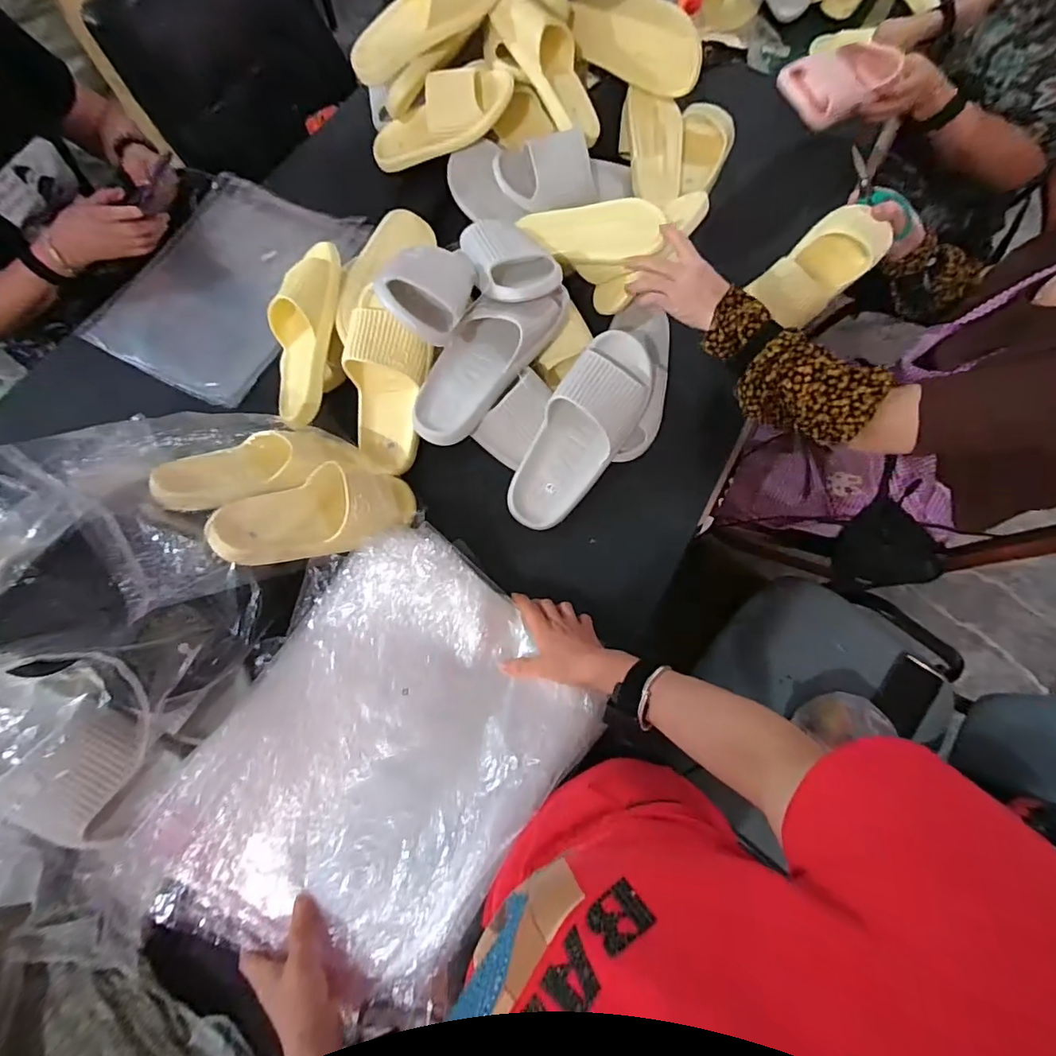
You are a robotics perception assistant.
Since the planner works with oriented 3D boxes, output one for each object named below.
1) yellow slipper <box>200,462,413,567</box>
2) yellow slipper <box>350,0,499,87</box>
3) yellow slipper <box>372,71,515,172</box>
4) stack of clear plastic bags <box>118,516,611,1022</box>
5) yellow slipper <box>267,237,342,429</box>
[{"bbox_3d":[-0.239,-0.021,0.602,0.241,0.060,0.106,-19,69,-34],"label":"yellow slipper"},{"bbox_3d":[-0.162,-0.778,0.776,0.268,0.082,0.084,-12,68,23],"label":"yellow slipper"},{"bbox_3d":[-0.149,-0.650,0.805,0.253,0.073,0.103,-10,68,23],"label":"yellow slipper"},{"bbox_3d":[-0.148,0.235,0.523,0.312,0.068,0.417,34,74,12],"label":"stack of clear plastic bags"},{"bbox_3d":[-0.312,-0.265,0.690,0.101,0.074,0.243,12,97,5],"label":"yellow slipper"}]

